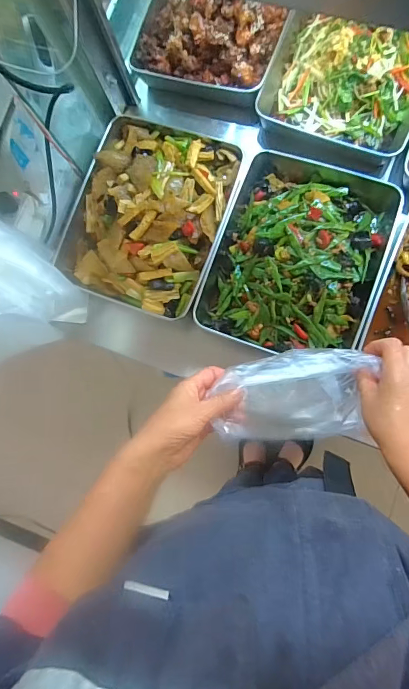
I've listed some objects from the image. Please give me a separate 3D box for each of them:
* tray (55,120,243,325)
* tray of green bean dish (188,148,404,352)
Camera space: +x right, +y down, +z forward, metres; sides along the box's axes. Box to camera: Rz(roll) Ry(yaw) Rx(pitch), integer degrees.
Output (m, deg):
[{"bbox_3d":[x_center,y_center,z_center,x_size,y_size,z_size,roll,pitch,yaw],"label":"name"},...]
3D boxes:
[{"bbox_3d":[-0.093,-0.214,0.650,0.246,0.070,0.300,20,86,9],"label":"tray"},{"bbox_3d":[0.140,-0.128,0.619,0.245,0.063,0.324,19,86,9],"label":"tray of green bean dish"}]

